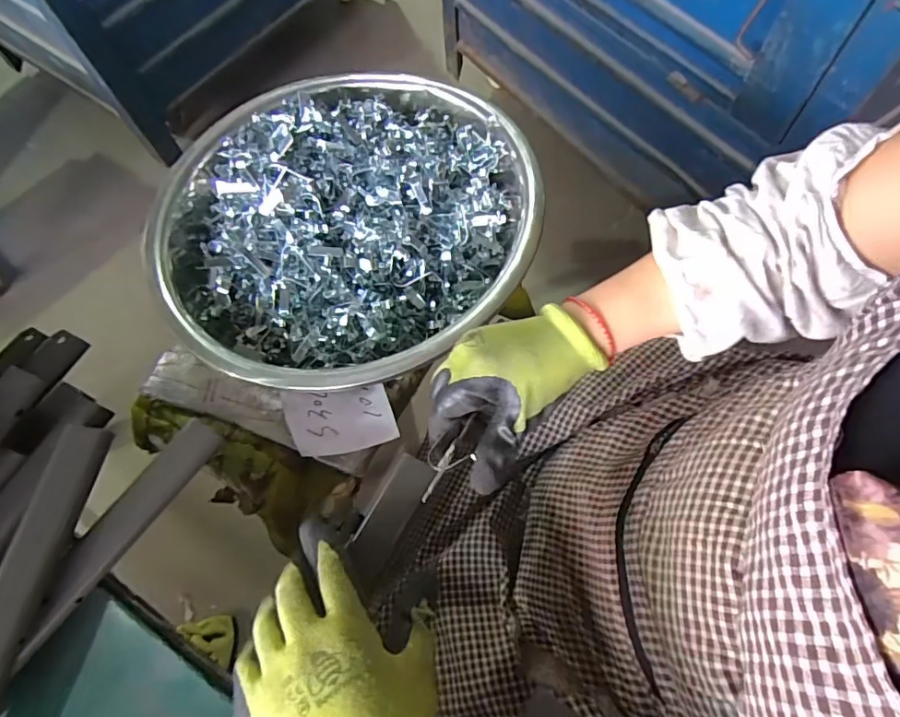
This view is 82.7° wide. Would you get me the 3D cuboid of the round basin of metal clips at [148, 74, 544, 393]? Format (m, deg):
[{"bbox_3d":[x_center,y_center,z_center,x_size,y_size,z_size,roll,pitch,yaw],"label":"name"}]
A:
[{"bbox_3d":[-0.109,-0.143,0.518,0.367,0.094,0.365,-1,65,3],"label":"round basin of metal clips"}]

